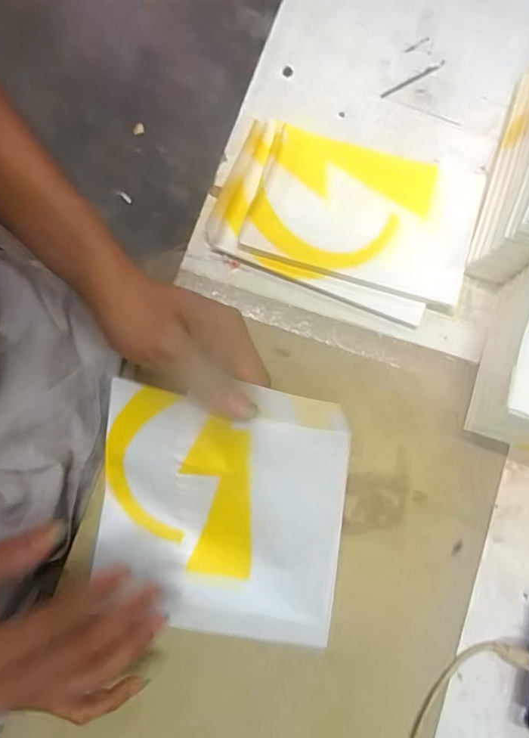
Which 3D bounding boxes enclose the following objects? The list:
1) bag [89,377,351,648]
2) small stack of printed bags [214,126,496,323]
[{"bbox_3d":[-0.036,0.094,0.334,0.171,0.026,0.180,9,110,16],"label":"bag"},{"bbox_3d":[0.066,-0.121,0.396,0.195,0.015,0.130,18,81,4],"label":"small stack of printed bags"}]

